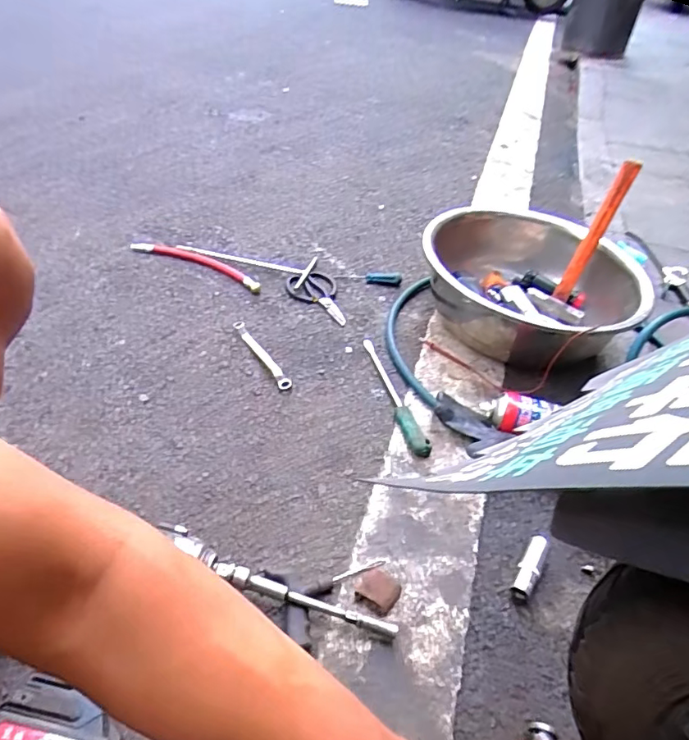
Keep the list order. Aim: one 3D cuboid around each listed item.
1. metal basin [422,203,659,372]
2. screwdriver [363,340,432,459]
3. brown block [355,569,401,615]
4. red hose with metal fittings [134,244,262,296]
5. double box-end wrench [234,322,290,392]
[{"bbox_3d":[0.355,-0.166,1.019,0.369,0.153,0.329,-11,46,-19],"label":"metal basin"},{"bbox_3d":[0.079,0.035,0.849,0.028,0.021,0.266,-7,45,-15],"label":"screwdriver"},{"bbox_3d":[0.042,0.256,0.606,0.046,0.020,0.045,26,46,19],"label":"brown block"},{"bbox_3d":[-0.309,-0.230,1.110,0.311,0.015,0.060,19,44,13],"label":"red hose with metal fittings"},{"bbox_3d":[-0.149,-0.033,0.913,0.024,0.015,0.203,-22,50,-28],"label":"double box-end wrench"}]

